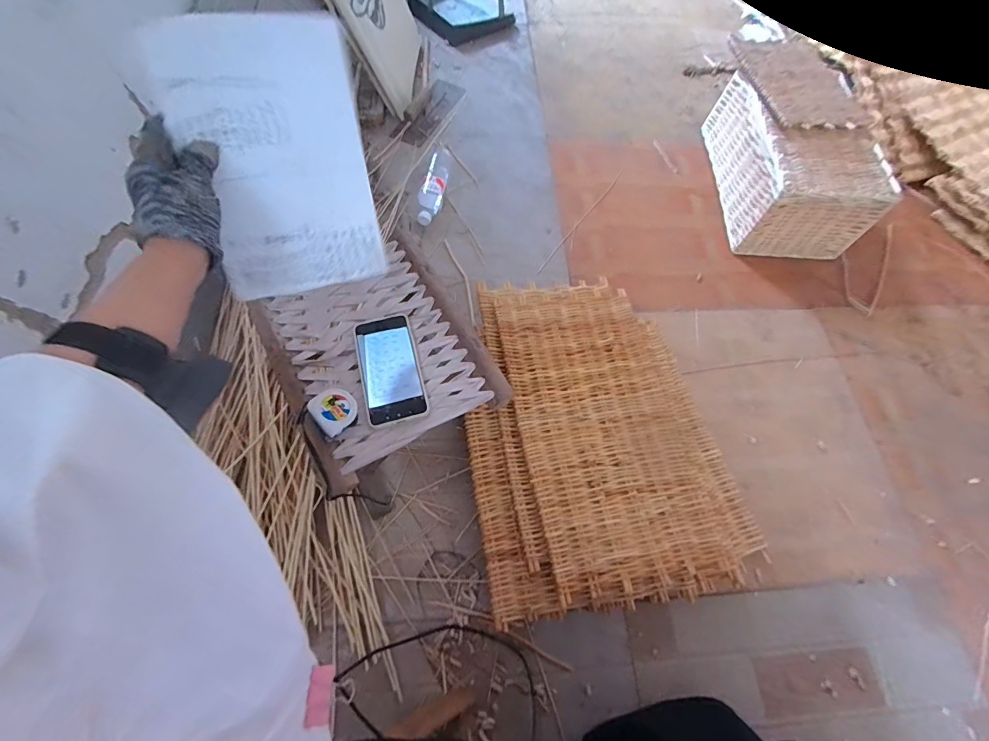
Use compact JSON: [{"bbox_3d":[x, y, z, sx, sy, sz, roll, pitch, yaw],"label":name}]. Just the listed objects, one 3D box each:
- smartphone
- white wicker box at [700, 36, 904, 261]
[{"bbox_3d":[-0.143,-0.005,0.575,0.080,0.010,0.166,-14,62,-8],"label":"smartphone"},{"bbox_3d":[0.739,-0.563,1.067,0.255,0.216,0.514,0,67,-2],"label":"white wicker box"}]

